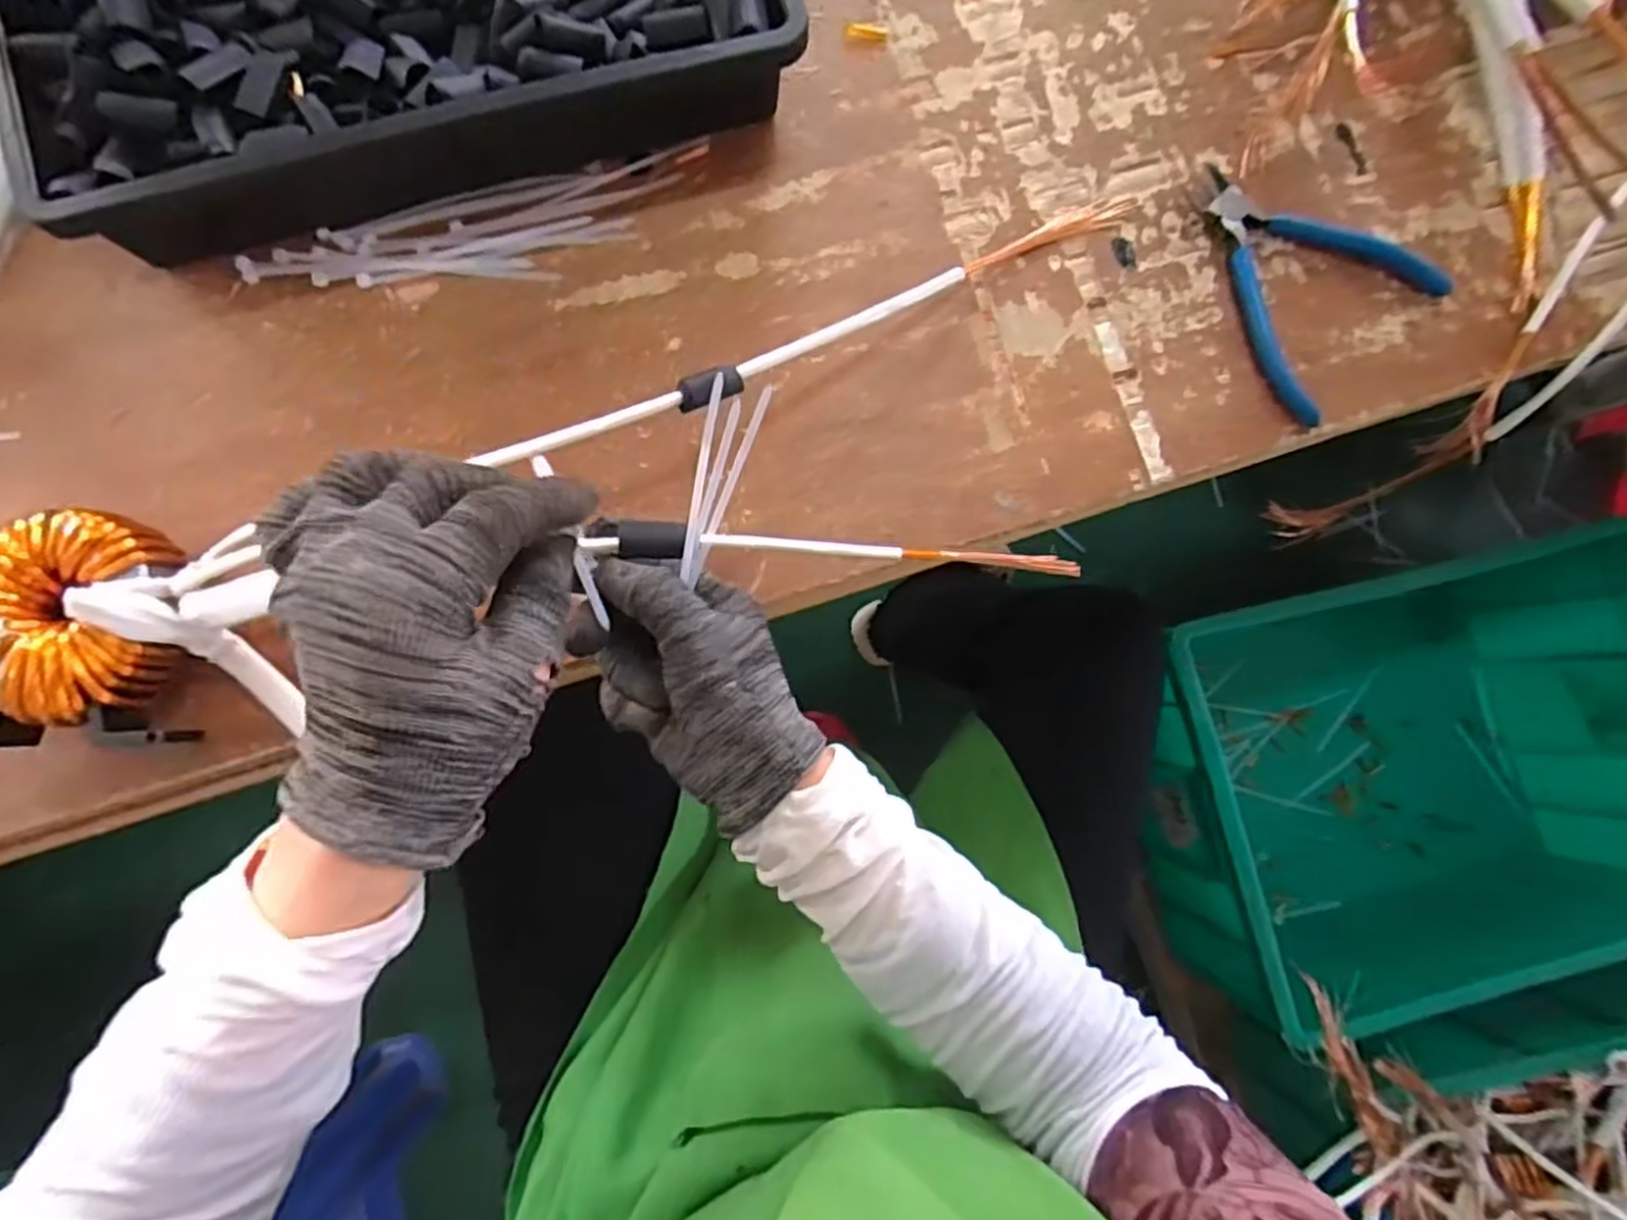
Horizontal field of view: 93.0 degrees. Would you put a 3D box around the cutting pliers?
[{"bbox_3d":[0.287,-0.189,0.431,0.116,0.008,0.152,-20,83,-5],"label":"cutting pliers"}]

